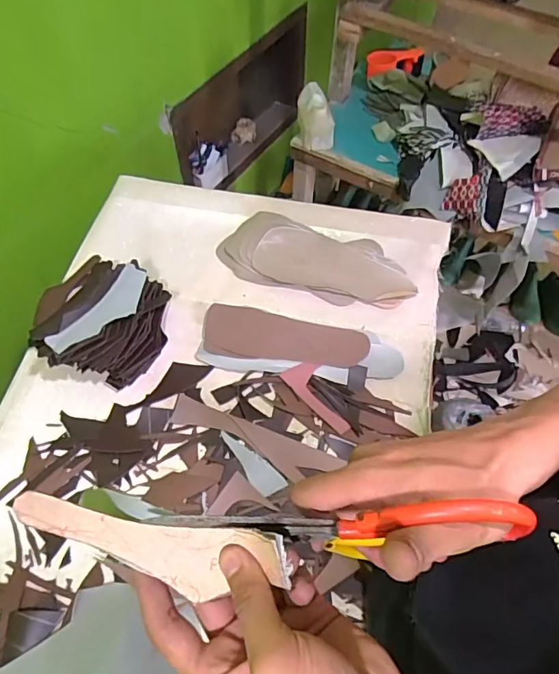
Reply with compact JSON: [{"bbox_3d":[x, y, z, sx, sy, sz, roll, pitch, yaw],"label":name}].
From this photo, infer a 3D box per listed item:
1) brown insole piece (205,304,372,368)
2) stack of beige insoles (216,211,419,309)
[{"bbox_3d":[0.009,-0.005,0.754,0.249,0.012,0.095,4,59,2],"label":"brown insole piece"},{"bbox_3d":[0.061,-0.130,0.815,0.327,0.035,0.134,13,60,8],"label":"stack of beige insoles"}]

